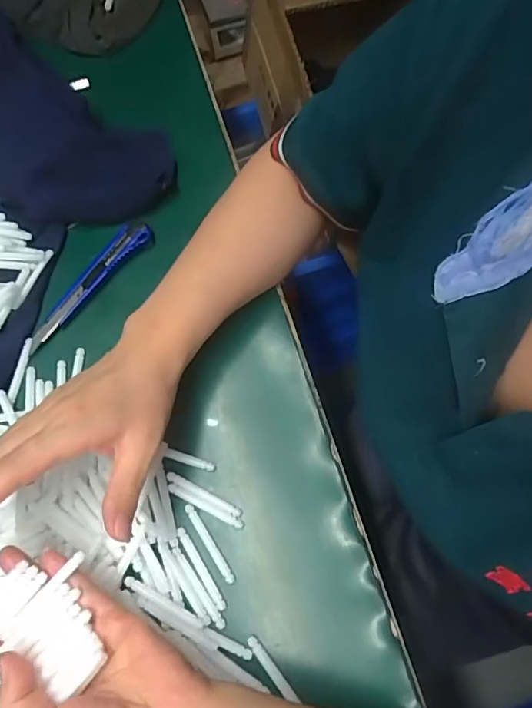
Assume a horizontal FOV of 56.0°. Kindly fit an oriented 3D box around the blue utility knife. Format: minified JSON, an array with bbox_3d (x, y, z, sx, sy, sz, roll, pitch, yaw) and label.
[{"bbox_3d":[-0.146,-0.059,0.413,0.023,0.013,0.132,37,73,14],"label":"blue utility knife"}]

